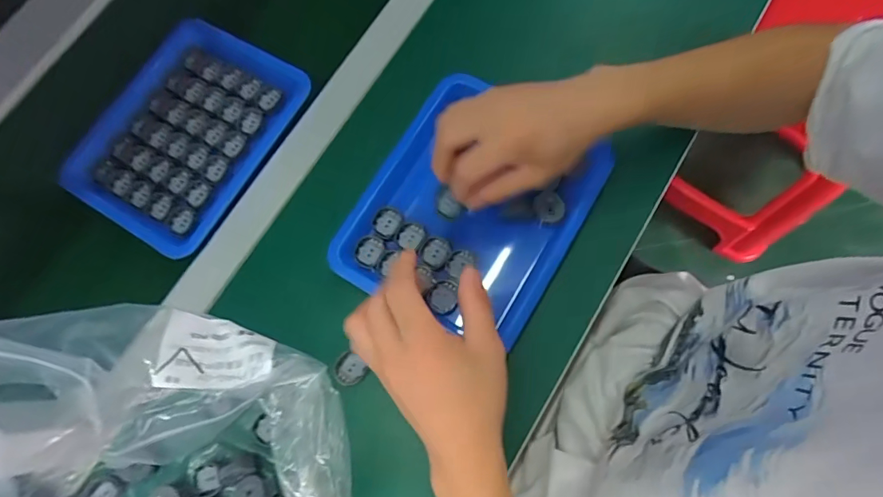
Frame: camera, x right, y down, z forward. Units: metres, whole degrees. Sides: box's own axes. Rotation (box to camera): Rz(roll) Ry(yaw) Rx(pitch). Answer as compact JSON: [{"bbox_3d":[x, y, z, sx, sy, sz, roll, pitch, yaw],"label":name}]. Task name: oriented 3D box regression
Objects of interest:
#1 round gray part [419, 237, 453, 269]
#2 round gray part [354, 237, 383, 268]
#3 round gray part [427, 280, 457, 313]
[{"bbox_3d":[-0.005,0.004,0.412,0.027,0.006,0.026,6,75,7],"label":"round gray part"},{"bbox_3d":[-0.066,0.003,0.421,0.022,0.006,0.027,15,77,9],"label":"round gray part"},{"bbox_3d":[0.001,0.041,0.396,0.024,0.004,0.027,6,75,7],"label":"round gray part"}]

